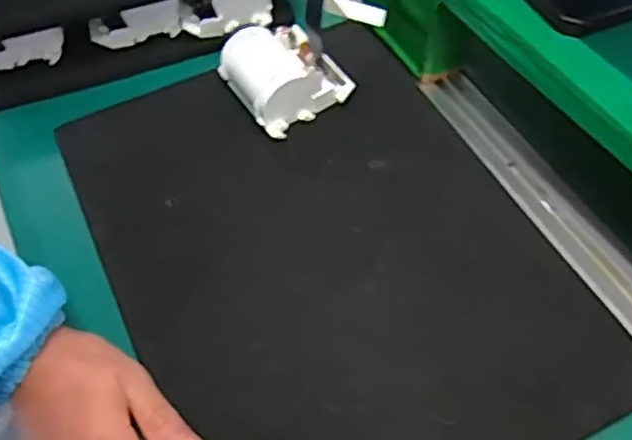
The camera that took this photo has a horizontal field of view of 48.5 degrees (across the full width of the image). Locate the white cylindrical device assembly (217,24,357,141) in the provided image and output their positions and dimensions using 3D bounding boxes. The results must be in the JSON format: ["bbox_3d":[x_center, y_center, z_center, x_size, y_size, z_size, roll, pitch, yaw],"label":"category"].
[{"bbox_3d":[-0.025,-0.105,0.496,0.073,0.039,0.076,-32,58,-19],"label":"white cylindrical device assembly"}]

